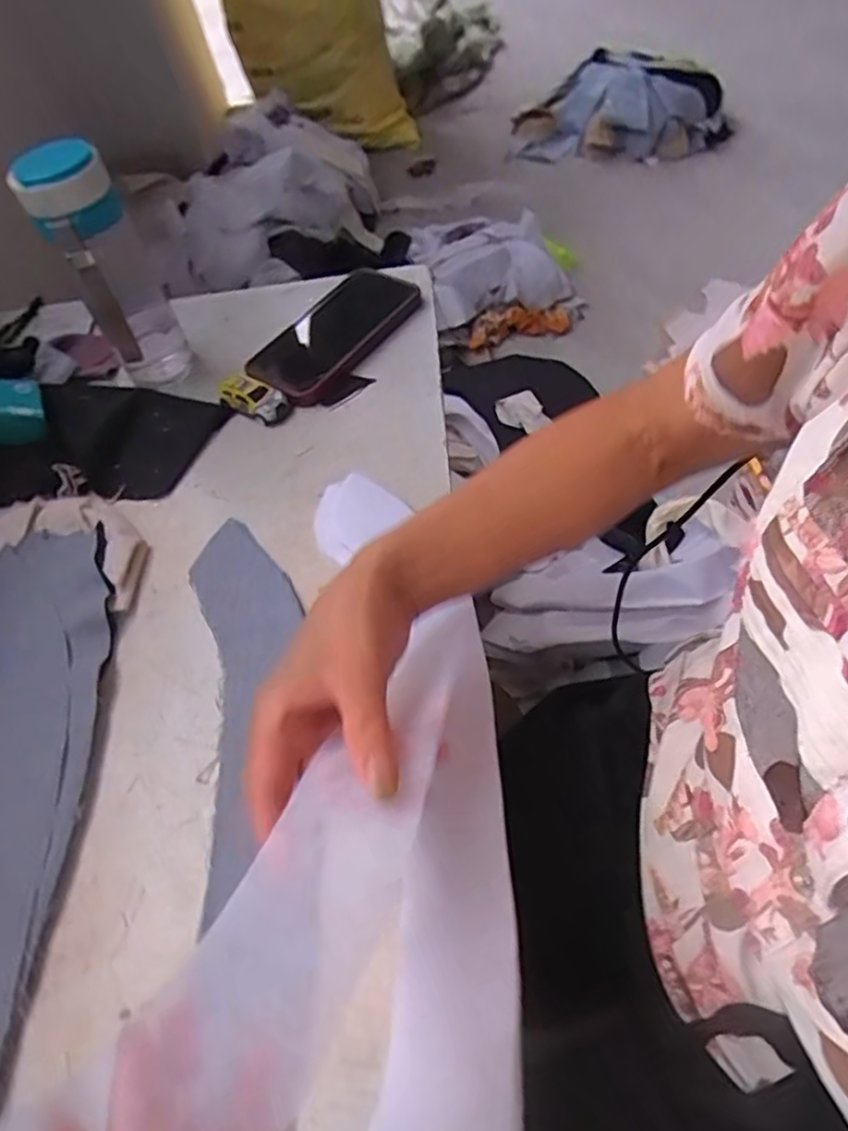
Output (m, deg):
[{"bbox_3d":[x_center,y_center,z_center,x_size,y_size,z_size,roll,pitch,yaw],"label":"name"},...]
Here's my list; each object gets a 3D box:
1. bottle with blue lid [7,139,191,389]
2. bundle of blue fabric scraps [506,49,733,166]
[{"bbox_3d":[-0.252,-0.234,0.556,0.067,0.179,0.070,-26,57,-11],"label":"bottle with blue lid"},{"bbox_3d":[0.425,-1.019,1.539,0.450,0.145,0.264,1,57,10],"label":"bundle of blue fabric scraps"}]

